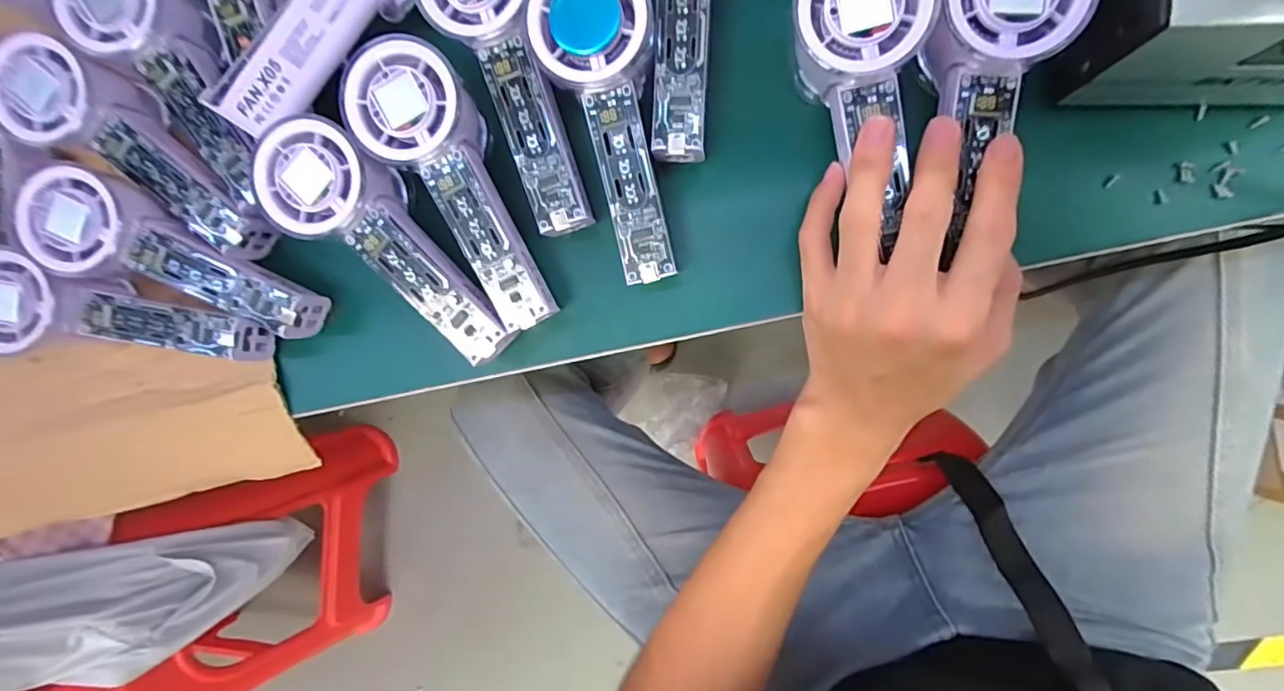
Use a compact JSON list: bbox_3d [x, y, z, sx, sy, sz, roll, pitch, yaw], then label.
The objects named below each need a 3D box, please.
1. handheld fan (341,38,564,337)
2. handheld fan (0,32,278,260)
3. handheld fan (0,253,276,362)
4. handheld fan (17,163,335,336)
[{"bbox_3d":[-0.090,-0.080,0.293,0.055,0.033,0.149,-26,101,8],"label":"handheld fan"},{"bbox_3d":[-0.276,-0.106,0.316,0.151,0.035,0.056,40,96,-10],"label":"handheld fan"},{"bbox_3d":[-0.295,-0.016,0.317,0.158,0.029,0.047,9,91,-6],"label":"handheld fan"},{"bbox_3d":[-0.251,-0.045,0.311,0.146,0.029,0.048,25,93,-10],"label":"handheld fan"}]

